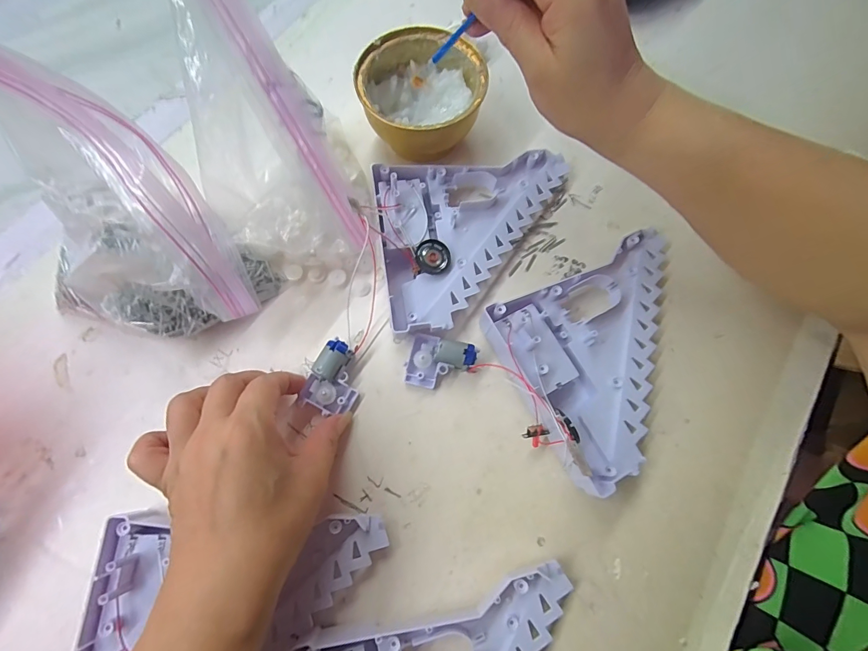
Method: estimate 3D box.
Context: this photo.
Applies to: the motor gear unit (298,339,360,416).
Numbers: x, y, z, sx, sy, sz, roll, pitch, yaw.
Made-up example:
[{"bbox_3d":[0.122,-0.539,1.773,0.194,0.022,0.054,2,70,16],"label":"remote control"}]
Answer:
[{"bbox_3d":[-0.067,0.037,0.270,0.033,0.018,0.047,25,75,7],"label":"motor gear unit"}]

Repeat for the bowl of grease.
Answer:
[{"bbox_3d":[-0.010,-0.181,0.322,0.095,0.056,0.097,0,73,0],"label":"bowl of grease"}]

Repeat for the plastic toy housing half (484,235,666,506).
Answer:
[{"bbox_3d":[0.128,0.018,0.271,0.154,0.032,0.130,-27,75,-8],"label":"plastic toy housing half"}]

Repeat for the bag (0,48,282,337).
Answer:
[{"bbox_3d":[-0.162,-0.050,0.230,0.085,0.149,0.091,7,73,2],"label":"bag"}]

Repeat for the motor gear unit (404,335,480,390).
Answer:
[{"bbox_3d":[0.004,0.027,0.275,0.046,0.021,0.036,15,74,4],"label":"motor gear unit"}]

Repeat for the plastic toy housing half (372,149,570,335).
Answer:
[{"bbox_3d":[0.037,-0.068,0.300,0.151,0.027,0.129,-9,73,-3],"label":"plastic toy housing half"}]

